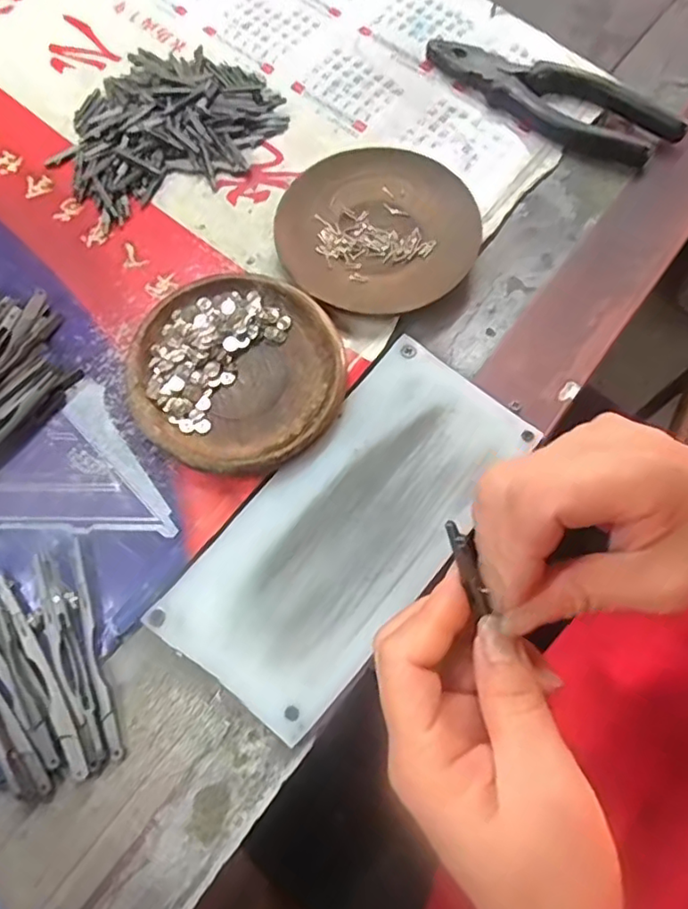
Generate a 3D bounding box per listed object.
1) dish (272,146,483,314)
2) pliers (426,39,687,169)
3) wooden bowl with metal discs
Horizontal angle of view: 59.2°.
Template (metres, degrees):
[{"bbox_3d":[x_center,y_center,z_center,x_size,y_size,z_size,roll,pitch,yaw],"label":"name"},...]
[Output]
[{"bbox_3d":[0.020,-0.133,0.358,0.113,0.017,0.115,0,71,-1],"label":"dish"},{"bbox_3d":[0.132,-0.231,0.392,0.167,0.016,0.050,27,72,8],"label":"pliers"},{"bbox_3d":[-0.056,-0.044,0.324,0.112,0.020,0.107,0,71,-1],"label":"wooden bowl with metal discs"}]

